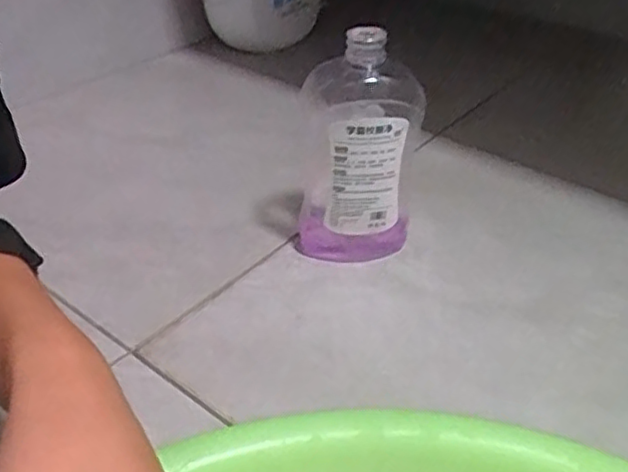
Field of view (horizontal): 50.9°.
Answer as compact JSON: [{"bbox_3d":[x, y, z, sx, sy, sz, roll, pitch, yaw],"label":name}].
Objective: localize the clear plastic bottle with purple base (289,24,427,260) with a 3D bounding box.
[{"bbox_3d":[0.032,-0.062,0.495,0.086,0.174,0.063,5,37,5],"label":"clear plastic bottle with purple base"}]

